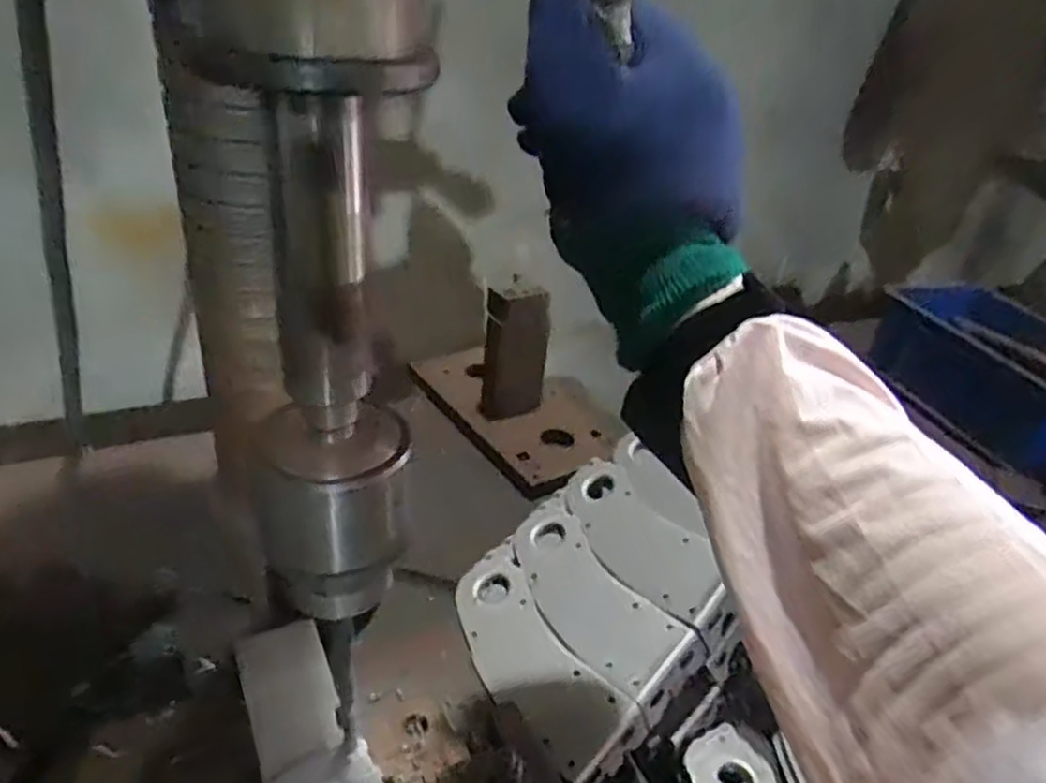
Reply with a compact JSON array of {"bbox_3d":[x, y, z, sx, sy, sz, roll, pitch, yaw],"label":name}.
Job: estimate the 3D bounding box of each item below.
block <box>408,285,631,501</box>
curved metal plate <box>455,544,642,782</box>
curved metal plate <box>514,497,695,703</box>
[{"bbox_3d":[-0.023,-0.030,0.857,0.113,0.149,0.293,-15,38,-31],"label":"block"},{"bbox_3d":[0.003,0.177,0.505,0.068,0.020,0.179,-29,38,-14],"label":"curved metal plate"},{"bbox_3d":[0.043,0.143,0.533,0.067,0.011,0.180,-35,38,-12],"label":"curved metal plate"}]

